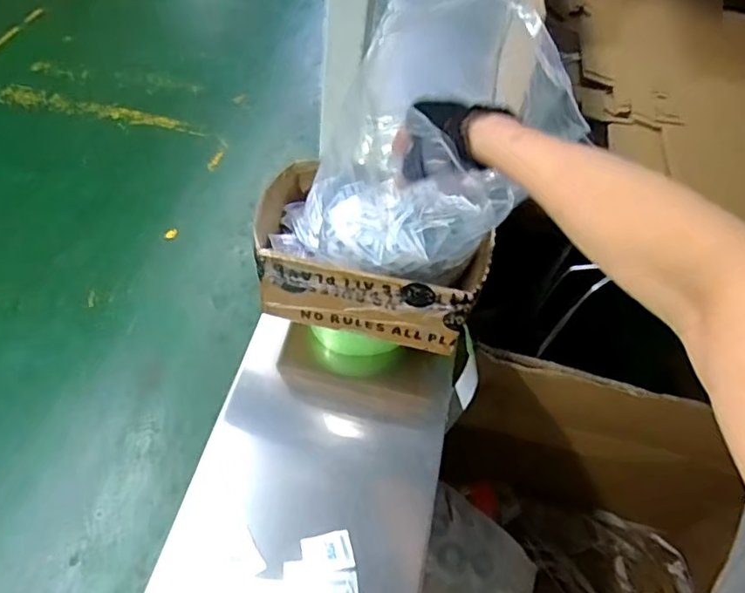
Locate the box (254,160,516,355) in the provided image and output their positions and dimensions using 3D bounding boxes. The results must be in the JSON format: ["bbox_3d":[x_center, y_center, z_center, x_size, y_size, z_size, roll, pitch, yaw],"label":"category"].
[{"bbox_3d":[0.000,-0.062,0.619,0.240,0.130,0.166,12,52,2],"label":"box"}]

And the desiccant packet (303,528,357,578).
[{"bbox_3d":[-0.041,0.237,0.532,0.045,0.009,0.037,-11,54,-12],"label":"desiccant packet"}]

